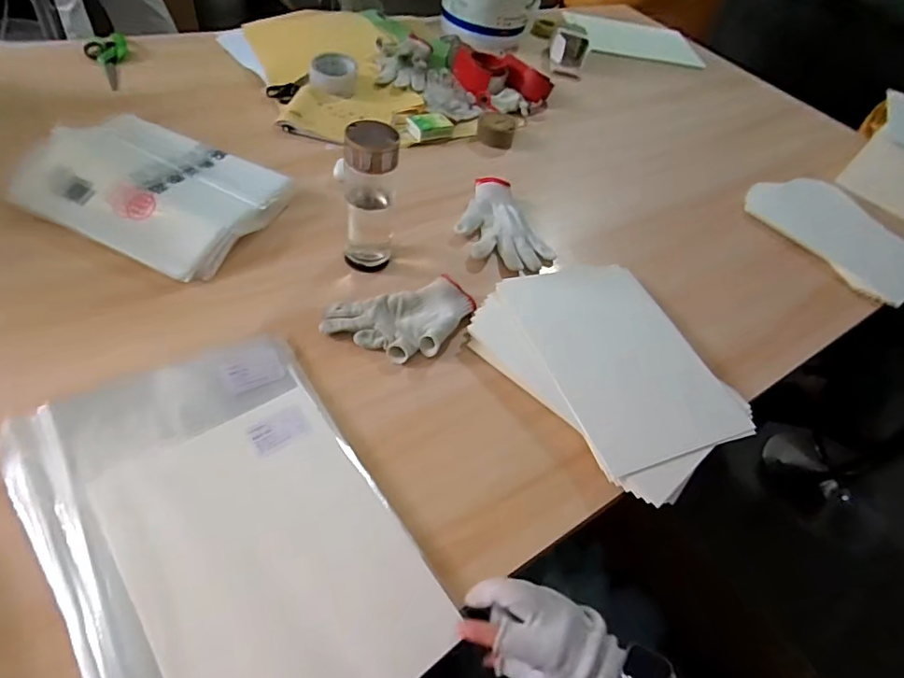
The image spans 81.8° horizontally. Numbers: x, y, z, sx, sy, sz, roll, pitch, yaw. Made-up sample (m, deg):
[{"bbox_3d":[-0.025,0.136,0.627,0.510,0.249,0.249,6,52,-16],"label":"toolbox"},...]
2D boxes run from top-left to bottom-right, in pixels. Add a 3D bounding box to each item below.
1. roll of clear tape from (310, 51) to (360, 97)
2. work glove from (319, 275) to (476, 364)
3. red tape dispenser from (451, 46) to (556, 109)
[{"bbox_3d":[-0.218,-0.485,0.966,0.088,0.045,0.091,6,49,-7],"label":"roll of clear tape"},{"bbox_3d":[-0.058,-0.020,0.642,0.186,0.028,0.097,-11,51,-14],"label":"work glove"},{"bbox_3d":[0.094,-0.553,1.099,0.169,0.070,0.170,3,49,-3],"label":"red tape dispenser"}]

